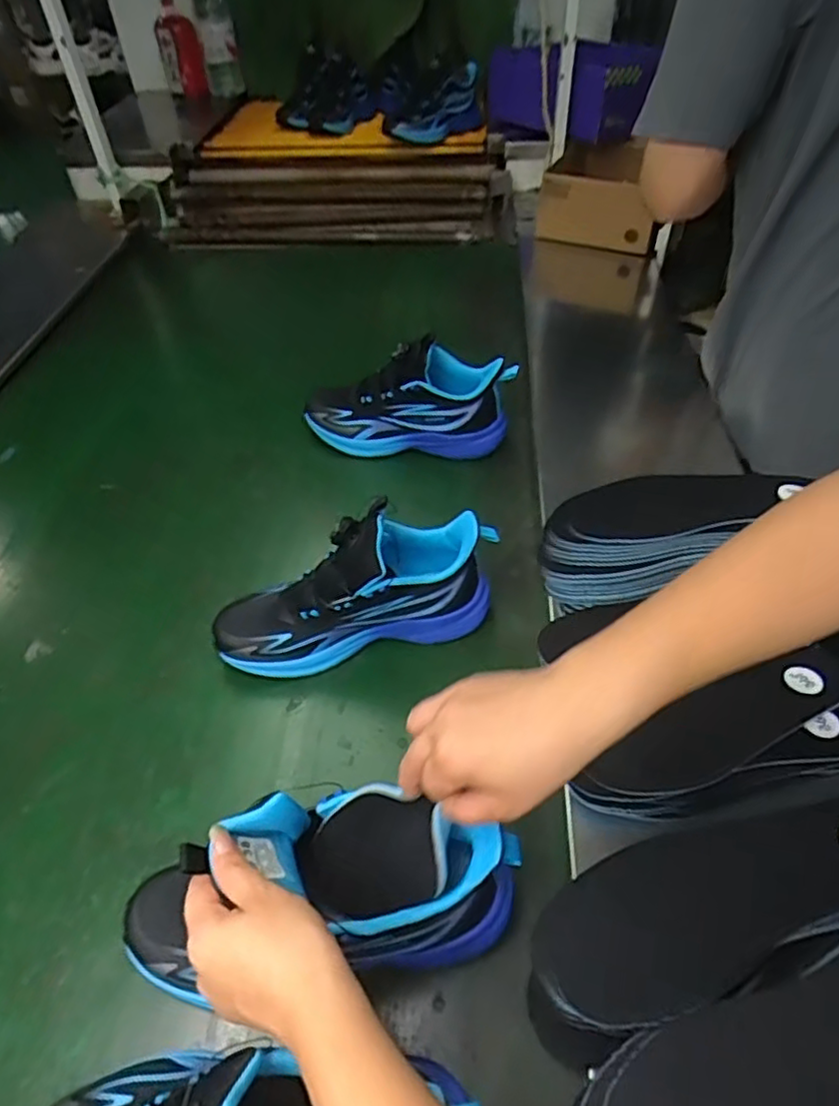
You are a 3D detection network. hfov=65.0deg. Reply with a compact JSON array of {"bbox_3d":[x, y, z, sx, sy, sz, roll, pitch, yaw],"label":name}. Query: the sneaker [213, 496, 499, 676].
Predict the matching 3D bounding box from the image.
[{"bbox_3d":[-0.057,0.041,0.599,0.262,0.137,0.101,-12,49,-9],"label":"sneaker"}]

